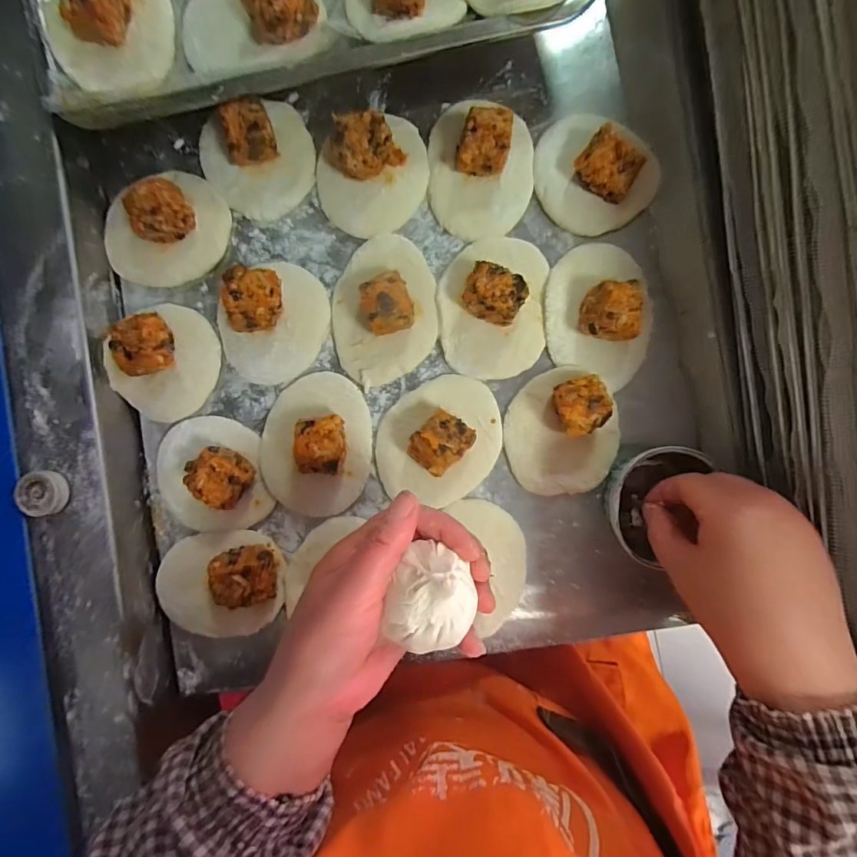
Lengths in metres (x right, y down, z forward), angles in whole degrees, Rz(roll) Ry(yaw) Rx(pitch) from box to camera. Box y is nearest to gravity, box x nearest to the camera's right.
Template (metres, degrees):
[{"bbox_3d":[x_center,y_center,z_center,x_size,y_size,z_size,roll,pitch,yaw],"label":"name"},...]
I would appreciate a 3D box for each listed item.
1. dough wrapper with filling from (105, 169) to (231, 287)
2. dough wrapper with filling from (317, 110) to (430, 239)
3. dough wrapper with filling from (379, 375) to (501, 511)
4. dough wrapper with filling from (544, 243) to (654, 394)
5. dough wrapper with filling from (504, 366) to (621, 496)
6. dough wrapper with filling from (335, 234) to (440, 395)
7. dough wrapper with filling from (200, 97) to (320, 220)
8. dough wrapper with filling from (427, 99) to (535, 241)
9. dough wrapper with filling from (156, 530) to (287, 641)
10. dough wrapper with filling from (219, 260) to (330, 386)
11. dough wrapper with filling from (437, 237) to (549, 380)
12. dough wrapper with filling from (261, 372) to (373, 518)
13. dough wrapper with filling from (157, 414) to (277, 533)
[{"bbox_3d":[-0.205,-0.154,0.337,0.084,0.034,0.096,43,91,1],"label":"dough wrapper with filling"},{"bbox_3d":[-0.043,-0.197,0.333,0.090,0.040,0.087,-26,89,1],"label":"dough wrapper with filling"},{"bbox_3d":[0.008,0.007,0.324,0.086,0.032,0.097,23,90,2],"label":"dough wrapper with filling"},{"bbox_3d":[0.128,-0.089,0.324,0.081,0.035,0.098,16,90,2],"label":"dough wrapper with filling"},{"bbox_3d":[0.100,0.001,0.320,0.081,0.034,0.092,2,90,2],"label":"dough wrapper with filling"},{"bbox_3d":[-0.035,-0.092,0.327,0.078,0.035,0.111,-5,90,2],"label":"dough wrapper with filling"},{"bbox_3d":[-0.131,-0.207,0.336,0.083,0.036,0.082,0,90,2],"label":"dough wrapper with filling"},{"bbox_3d":[0.040,-0.199,0.331,0.078,0.036,0.104,1,90,2],"label":"dough wrapper with filling"},{"bbox_3d":[-0.156,0.117,0.326,0.102,0.030,0.074,-4,90,2],"label":"dough wrapper with filling"},{"bbox_3d":[-0.119,-0.082,0.332,0.077,0.032,0.090,32,91,1],"label":"dough wrapper with filling"},{"bbox_3d":[0.048,-0.093,0.326,0.079,0.033,0.104,2,90,2],"label":"dough wrapper with filling"},{"bbox_3d":[-0.086,0.011,0.324,0.080,0.035,0.104,4,90,2],"label":"dough wrapper with filling"},{"bbox_3d":[-0.168,0.034,0.326,0.081,0.033,0.089,-14,89,1],"label":"dough wrapper with filling"}]

